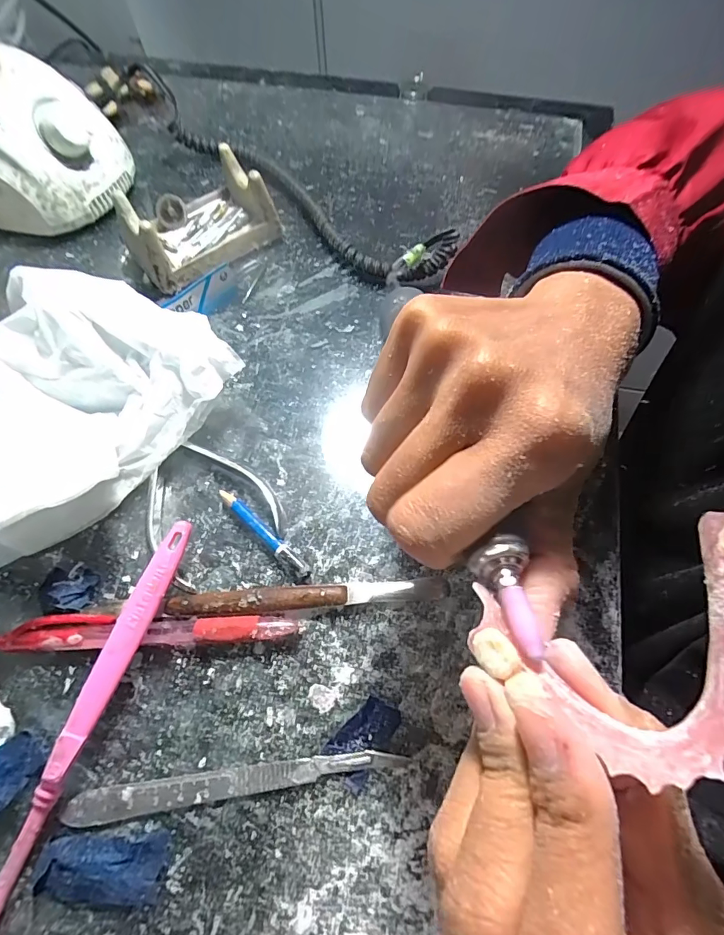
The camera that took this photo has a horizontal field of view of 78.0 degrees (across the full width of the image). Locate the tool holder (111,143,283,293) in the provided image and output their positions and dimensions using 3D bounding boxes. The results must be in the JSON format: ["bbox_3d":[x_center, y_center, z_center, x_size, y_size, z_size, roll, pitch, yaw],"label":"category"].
[{"bbox_3d":[-0.116,-0.173,0.312,0.097,0.043,0.061,-38,69,-17],"label":"tool holder"}]

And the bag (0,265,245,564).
[{"bbox_3d":[-0.153,-0.033,0.233,0.117,0.057,0.152,29,67,14],"label":"bag"}]

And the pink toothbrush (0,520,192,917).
[{"bbox_3d":[-0.116,0.114,0.182,0.015,0.020,0.192,15,64,8],"label":"pink toothbrush"}]

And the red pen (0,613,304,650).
[{"bbox_3d":[-0.096,0.076,0.206,0.133,0.011,0.014,0,63,0],"label":"red pen"}]

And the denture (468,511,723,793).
[{"bbox_3d":[0.055,0.037,0.090,0.061,0.010,0.041,-24,64,21],"label":"denture"}]

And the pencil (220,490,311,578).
[{"bbox_3d":[-0.050,0.033,0.229,0.066,0.007,0.007,40,70,18],"label":"pencil"}]

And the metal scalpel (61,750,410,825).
[{"bbox_3d":[-0.051,0.127,0.183,0.135,0.004,0.012,-7,64,-4],"label":"metal scalpel"}]

